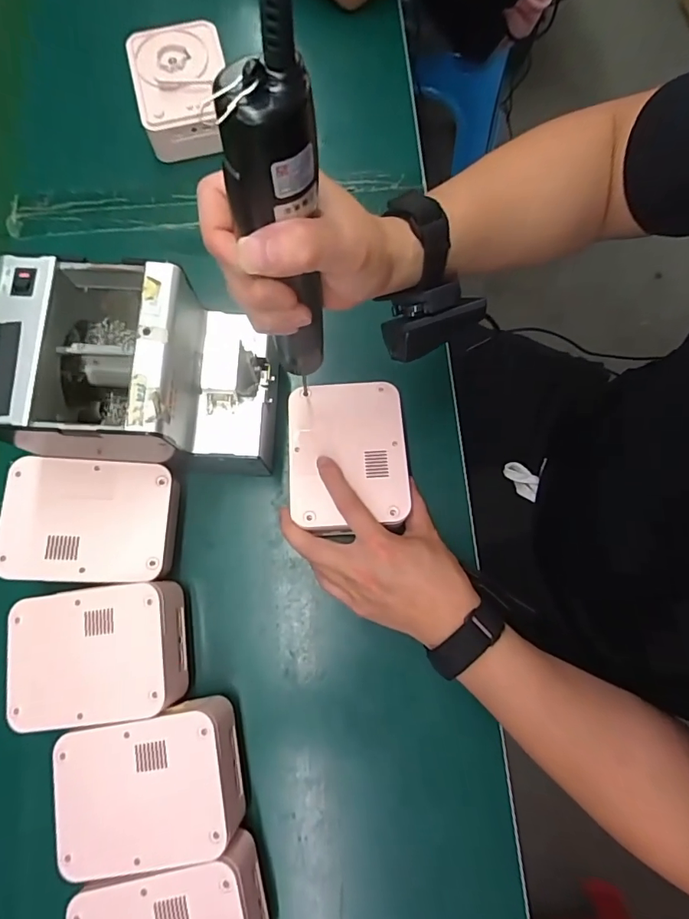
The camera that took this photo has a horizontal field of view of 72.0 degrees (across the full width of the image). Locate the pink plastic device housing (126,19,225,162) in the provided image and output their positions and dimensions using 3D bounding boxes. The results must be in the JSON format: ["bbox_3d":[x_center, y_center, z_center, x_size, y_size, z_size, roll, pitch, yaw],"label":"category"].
[{"bbox_3d":[-0.172,-0.393,0.507,0.094,0.048,0.118,-14,78,-1],"label":"pink plastic device housing"}]

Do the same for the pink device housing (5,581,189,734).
[{"bbox_3d":[-0.199,0.156,0.392,0.133,0.063,0.098,-8,78,0],"label":"pink device housing"}]

